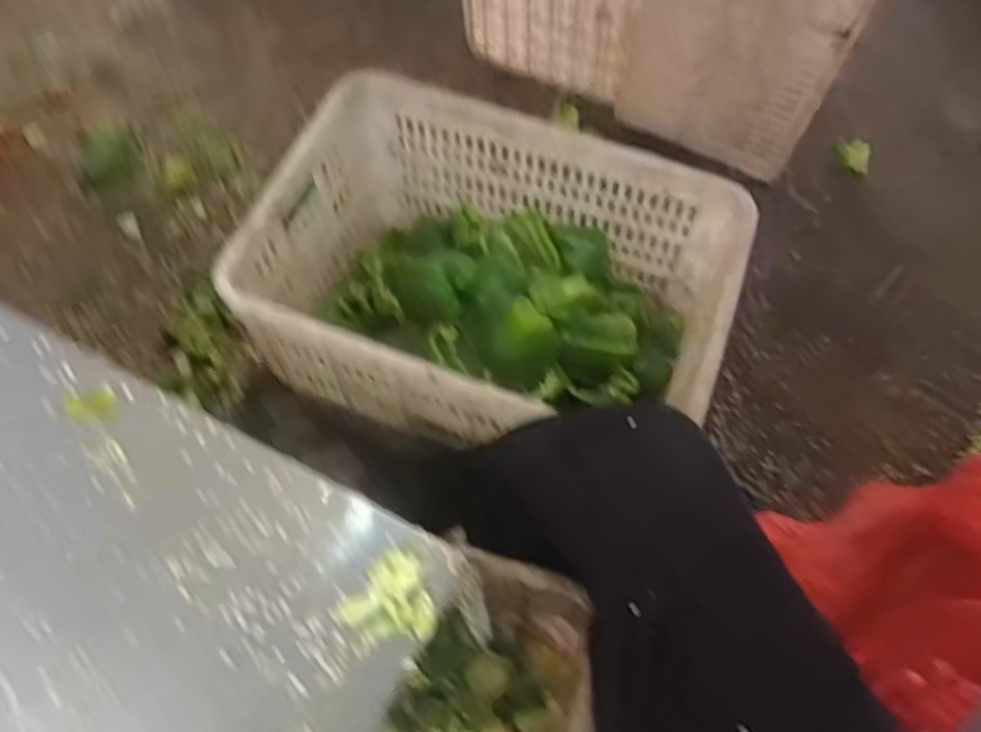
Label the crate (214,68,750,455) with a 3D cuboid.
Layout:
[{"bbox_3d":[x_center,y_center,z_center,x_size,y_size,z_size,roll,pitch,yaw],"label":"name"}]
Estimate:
[{"bbox_3d":[0.003,-0.085,0.887,0.509,0.244,0.356,20,64,9],"label":"crate"}]

